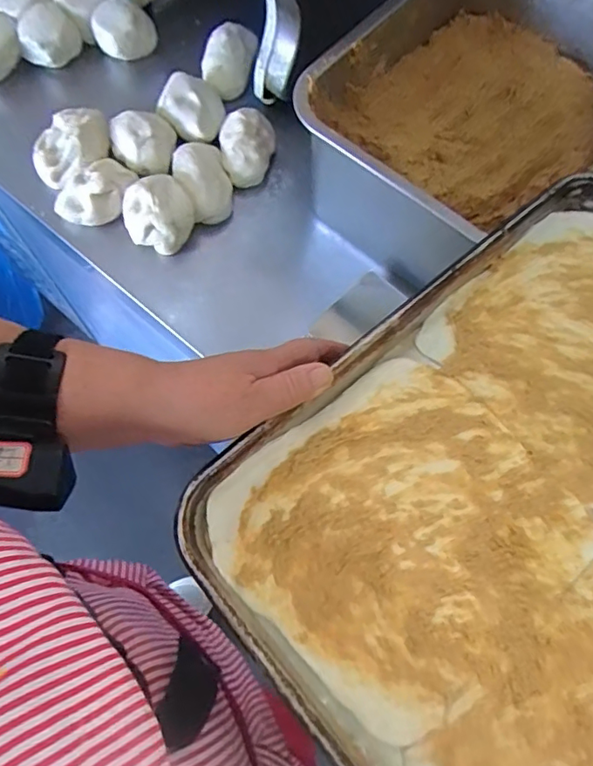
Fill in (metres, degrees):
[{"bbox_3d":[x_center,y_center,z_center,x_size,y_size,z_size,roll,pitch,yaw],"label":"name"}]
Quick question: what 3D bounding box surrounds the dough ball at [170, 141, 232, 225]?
[{"bbox_3d":[-0.106,-0.230,0.610,0.058,0.039,0.108,-18,72,-9],"label":"dough ball"}]

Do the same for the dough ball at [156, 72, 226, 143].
[{"bbox_3d":[-0.122,-0.321,0.641,0.072,0.029,0.089,-7,70,-5],"label":"dough ball"}]

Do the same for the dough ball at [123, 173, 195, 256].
[{"bbox_3d":[-0.146,-0.181,0.588,0.066,0.041,0.068,1,70,-2],"label":"dough ball"}]

